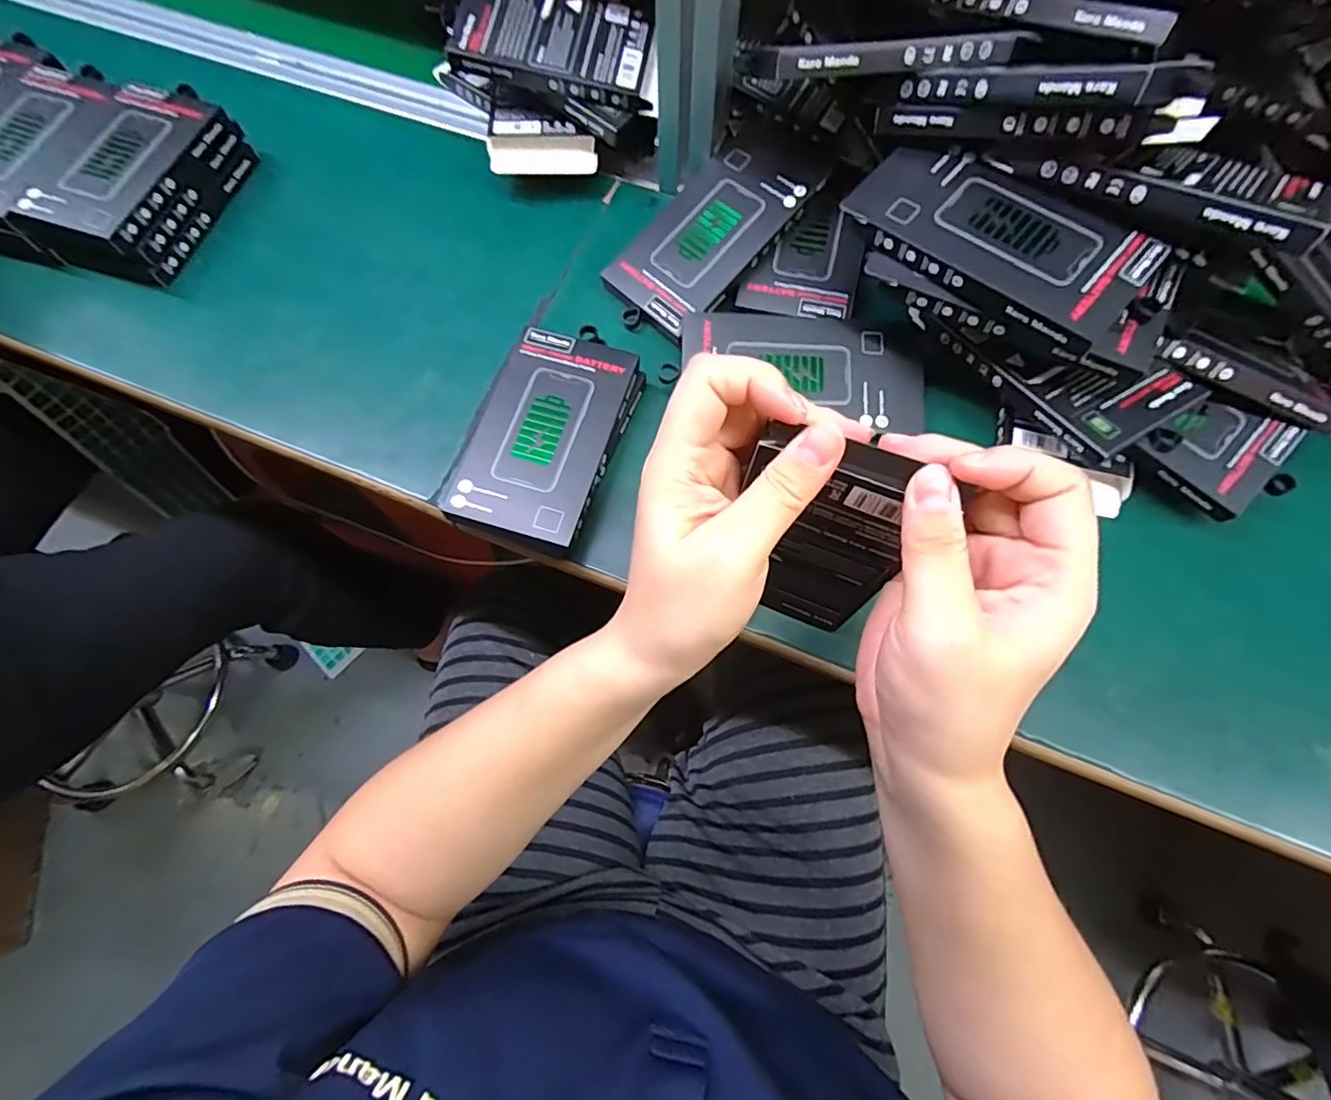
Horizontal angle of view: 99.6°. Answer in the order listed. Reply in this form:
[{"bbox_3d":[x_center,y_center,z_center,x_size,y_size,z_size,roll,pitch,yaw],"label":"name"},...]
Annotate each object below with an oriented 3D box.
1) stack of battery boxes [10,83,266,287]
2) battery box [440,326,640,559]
[{"bbox_3d":[-0.377,-0.266,0.412,0.085,0.050,0.149,21,72,7],"label":"stack of battery boxes"},{"bbox_3d":[-0.072,-0.068,0.345,0.081,0.029,0.137,15,71,5],"label":"battery box"}]

